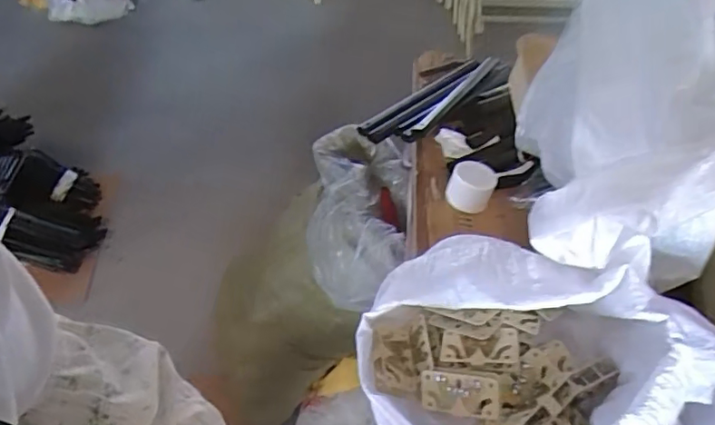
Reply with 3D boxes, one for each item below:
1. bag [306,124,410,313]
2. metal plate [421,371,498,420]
[{"bbox_3d":[-0.002,-0.001,1.272,0.217,0.173,0.416,5,43,1],"label":"bag"},{"bbox_3d":[0.102,0.183,0.567,0.078,0.042,0.004,-2,6,27],"label":"metal plate"}]

